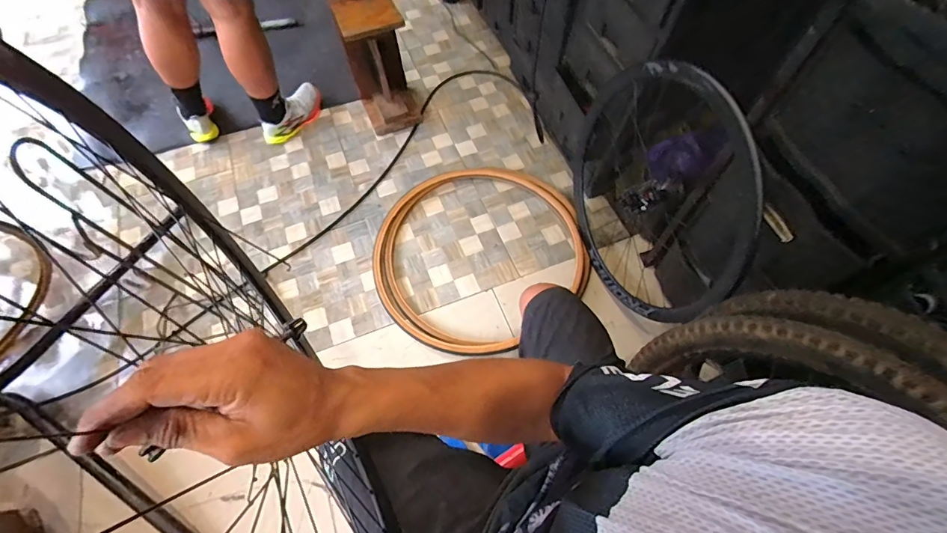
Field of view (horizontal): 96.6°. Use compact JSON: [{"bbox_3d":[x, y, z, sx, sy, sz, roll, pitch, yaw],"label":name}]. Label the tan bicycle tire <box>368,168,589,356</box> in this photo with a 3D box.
[{"bbox_3d":[0.019,-0.058,1.355,0.690,0.049,0.679,-10,60,-2],"label":"tan bicycle tire"}]

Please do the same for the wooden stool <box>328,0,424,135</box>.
[{"bbox_3d":[-0.337,-0.725,1.518,0.206,0.402,0.274,-20,64,-9],"label":"wooden stool"}]

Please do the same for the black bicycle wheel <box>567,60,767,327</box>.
[{"bbox_3d":[0.444,-0.205,1.080,0.171,0.604,0.652,-18,64,-8],"label":"black bicycle wheel"}]

